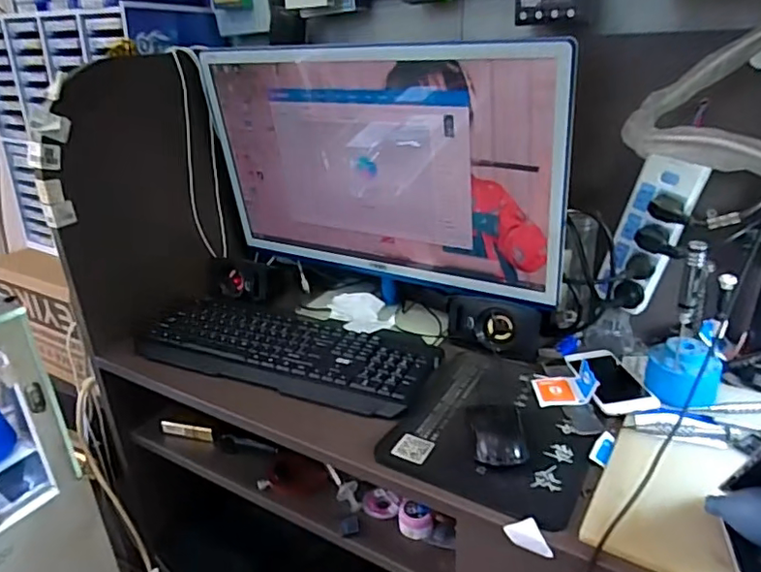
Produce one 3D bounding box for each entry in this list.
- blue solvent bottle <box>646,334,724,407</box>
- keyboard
[{"bbox_3d":[0.348,0.097,0.643,0.075,0.064,0.071,13,29,31],"label":"blue solvent bottle"},{"bbox_3d":[-0.139,0.089,0.785,0.425,0.023,0.150,8,27,22],"label":"keyboard"}]

